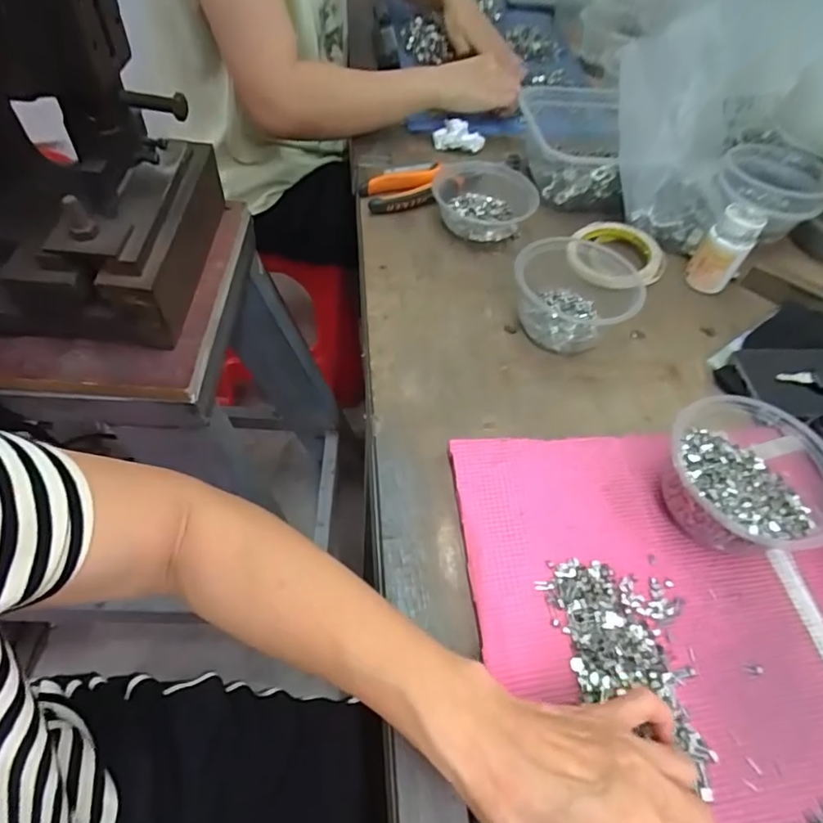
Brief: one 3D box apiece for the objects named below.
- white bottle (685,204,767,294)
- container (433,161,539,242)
[{"bbox_3d":[0.323,-0.169,0.547,0.044,0.071,0.039,33,57,17],"label":"white bottle"},{"bbox_3d":[0.081,-0.237,0.601,0.109,0.043,0.105,3,54,-5],"label":"container"}]

